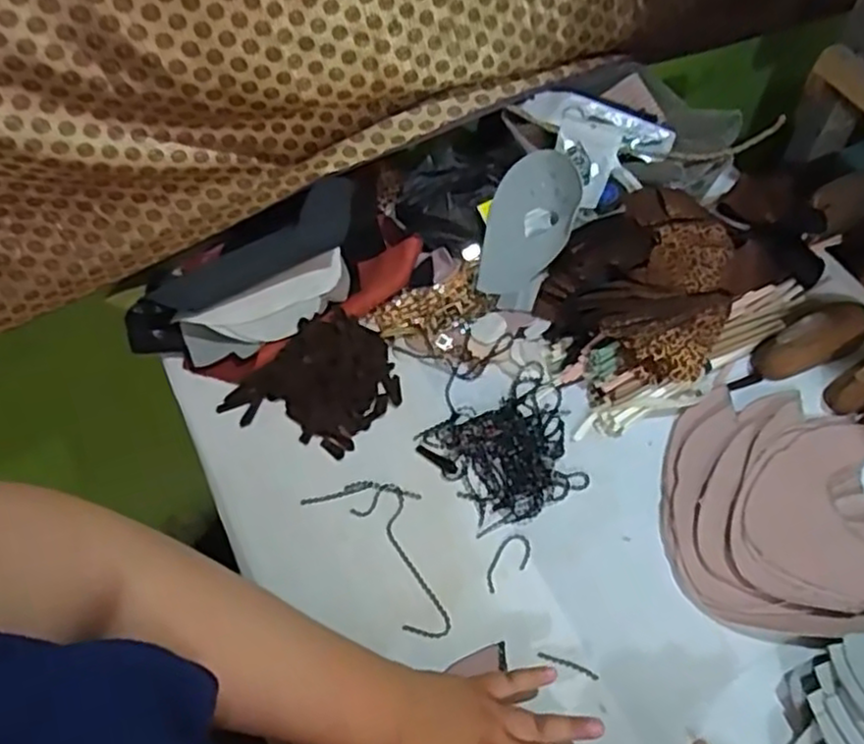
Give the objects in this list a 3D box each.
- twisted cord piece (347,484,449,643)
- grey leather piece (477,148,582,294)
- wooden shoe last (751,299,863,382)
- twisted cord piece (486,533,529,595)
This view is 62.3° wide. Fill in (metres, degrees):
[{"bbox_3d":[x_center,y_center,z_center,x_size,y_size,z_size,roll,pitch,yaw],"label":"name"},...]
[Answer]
[{"bbox_3d":[-0.024,0.163,0.619,0.047,0.004,0.141,-24,60,-11],"label":"twisted cord piece"},{"bbox_3d":[0.100,-0.154,0.743,0.081,0.012,0.164,23,81,-3],"label":"grey leather piece"},{"bbox_3d":[0.384,-0.043,0.700,0.137,0.043,0.055,-28,61,-13],"label":"wooden shoe last"},{"bbox_3d":[0.066,0.167,0.621,0.027,0.004,0.058,30,65,19],"label":"twisted cord piece"}]

